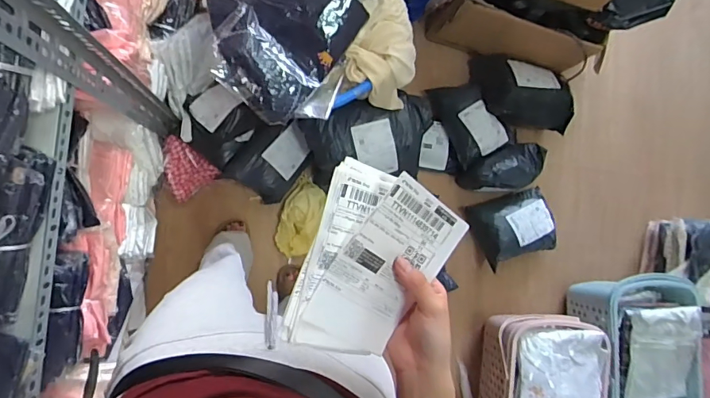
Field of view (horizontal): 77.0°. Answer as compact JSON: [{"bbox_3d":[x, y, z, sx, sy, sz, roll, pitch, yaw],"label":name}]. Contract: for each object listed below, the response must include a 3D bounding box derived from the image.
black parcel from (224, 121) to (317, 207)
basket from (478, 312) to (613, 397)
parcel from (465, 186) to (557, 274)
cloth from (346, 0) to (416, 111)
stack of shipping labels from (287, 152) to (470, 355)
[{"bbox_3d":[-0.228,-0.110,1.241,0.183,0.088,0.221,37,83,-6],"label":"black parcel"},{"bbox_3d":[0.519,0.533,1.229,0.274,0.220,0.435,3,88,-9],"label":"basket"},{"bbox_3d":[0.485,0.090,1.349,0.240,0.080,0.215,-21,92,-9],"label":"parcel"},{"bbox_3d":[0.056,-0.337,1.028,0.169,0.102,0.268,-5,107,-14],"label":"cloth"},{"bbox_3d":[0.018,0.060,0.409,0.132,0.031,0.160,21,95,-30],"label":"stack of shipping labels"}]

